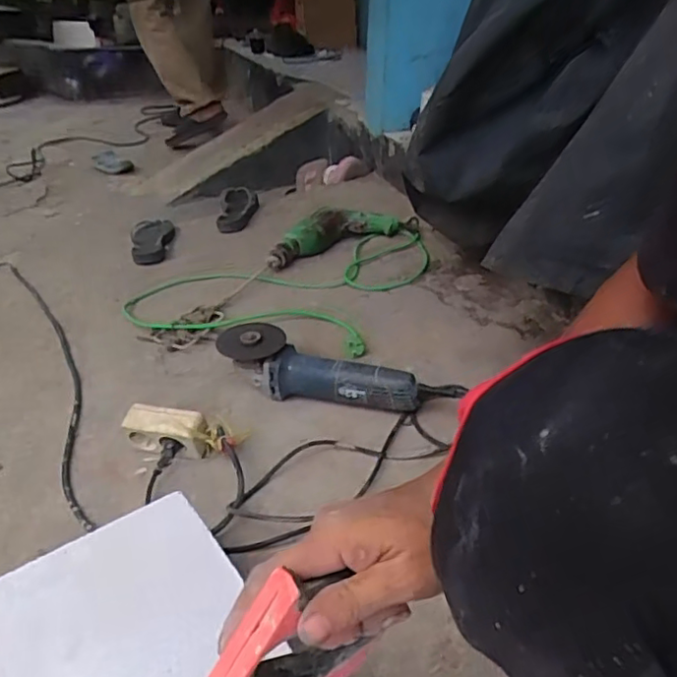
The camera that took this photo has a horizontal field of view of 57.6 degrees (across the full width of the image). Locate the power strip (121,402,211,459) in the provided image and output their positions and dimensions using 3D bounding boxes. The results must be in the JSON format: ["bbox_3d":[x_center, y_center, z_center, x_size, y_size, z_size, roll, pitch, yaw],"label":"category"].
[{"bbox_3d":[-0.219,0.124,0.802,0.109,0.069,0.038,3,34,11],"label":"power strip"}]

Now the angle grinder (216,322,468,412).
[{"bbox_3d":[-0.003,0.049,0.882,0.341,0.082,0.078,8,31,10],"label":"angle grinder"}]

